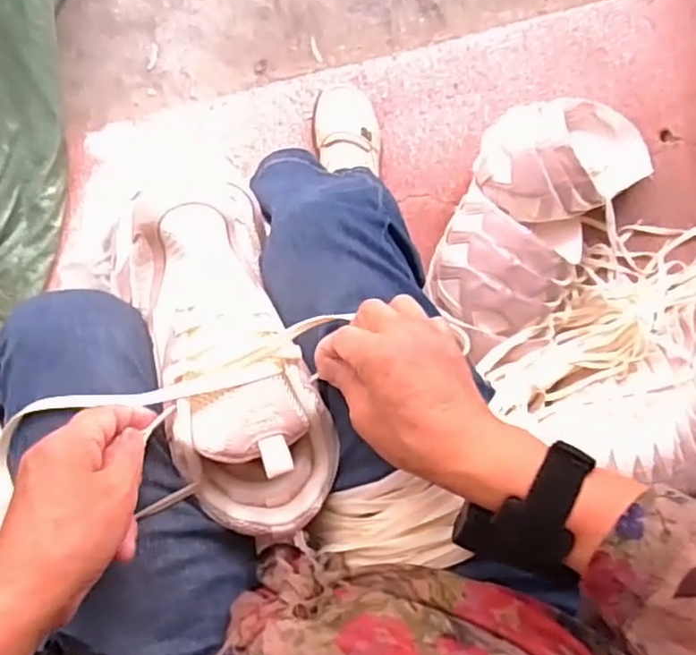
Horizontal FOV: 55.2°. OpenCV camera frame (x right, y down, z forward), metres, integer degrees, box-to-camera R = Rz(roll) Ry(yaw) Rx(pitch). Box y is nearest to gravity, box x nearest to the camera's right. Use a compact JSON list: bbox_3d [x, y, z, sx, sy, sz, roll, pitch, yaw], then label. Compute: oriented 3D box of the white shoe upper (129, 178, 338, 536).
[{"bbox_3d":[-0.078,0.013,0.435,0.092,0.076,0.234,-18,75,-8],"label":"white shoe upper"}]

